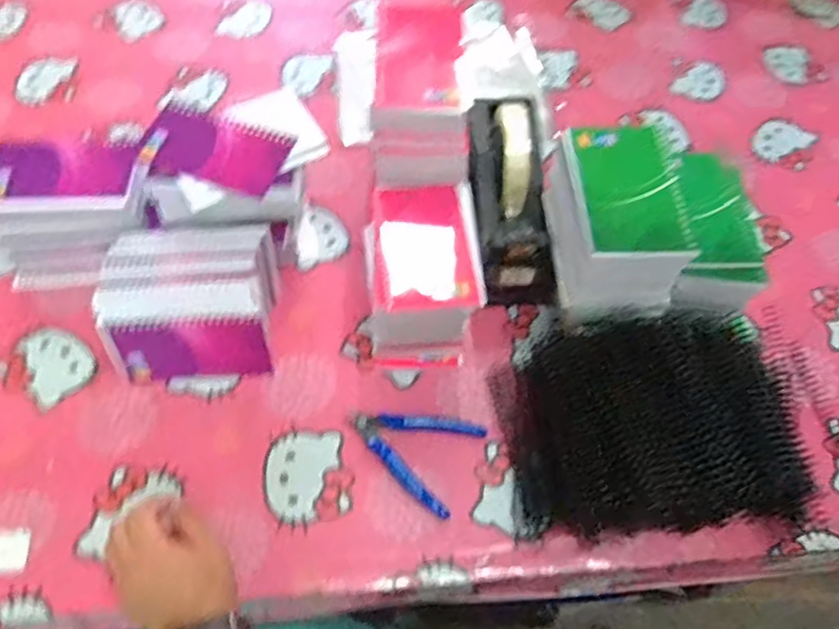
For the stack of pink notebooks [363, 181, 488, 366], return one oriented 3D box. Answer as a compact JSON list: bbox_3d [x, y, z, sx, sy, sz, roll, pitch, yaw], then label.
[{"bbox_3d":[0.001,-0.034,0.601,0.098,0.107,0.134,-1,60,-2],"label":"stack of pink notebooks"}]

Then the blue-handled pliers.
[{"bbox_3d":[-0.009,0.117,0.571,0.109,0.008,0.085,22,61,11],"label":"blue-handled pliers"}]

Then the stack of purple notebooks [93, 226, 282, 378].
[{"bbox_3d":[-0.203,-0.009,0.594,0.142,0.082,0.123,-1,60,-2],"label":"stack of purple notebooks"}]

